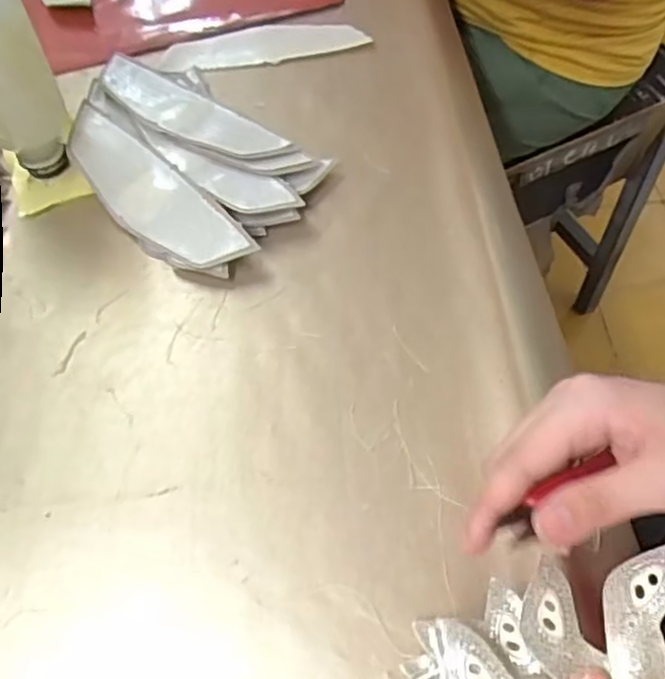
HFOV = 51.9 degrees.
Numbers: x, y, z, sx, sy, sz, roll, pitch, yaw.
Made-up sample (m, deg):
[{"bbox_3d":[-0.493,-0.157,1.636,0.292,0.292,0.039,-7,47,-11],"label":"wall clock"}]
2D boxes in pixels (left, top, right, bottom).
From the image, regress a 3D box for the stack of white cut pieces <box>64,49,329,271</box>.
[{"bbox_3d":[-0.112,-0.134,0.494,0.127,0.028,0.212,-40,64,-20],"label":"stack of white cut pieces"}]

